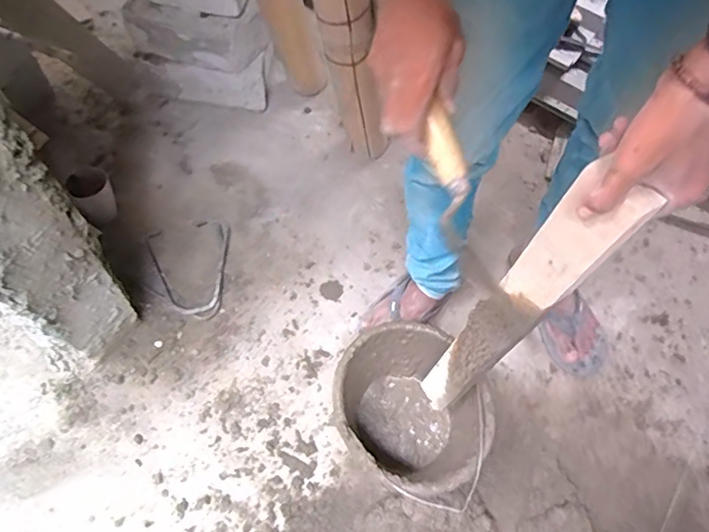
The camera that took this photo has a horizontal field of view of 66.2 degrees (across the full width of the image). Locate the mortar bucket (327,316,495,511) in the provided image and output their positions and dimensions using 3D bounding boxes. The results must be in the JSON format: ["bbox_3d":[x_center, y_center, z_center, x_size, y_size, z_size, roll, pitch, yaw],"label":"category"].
[{"bbox_3d":[0.080,0.236,0.862,0.212,0.167,0.250,-24,67,-15],"label":"mortar bucket"}]

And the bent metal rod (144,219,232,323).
[{"bbox_3d":[-0.320,-0.001,1.032,0.146,0.027,0.203,2,65,-2],"label":"bent metal rod"}]

